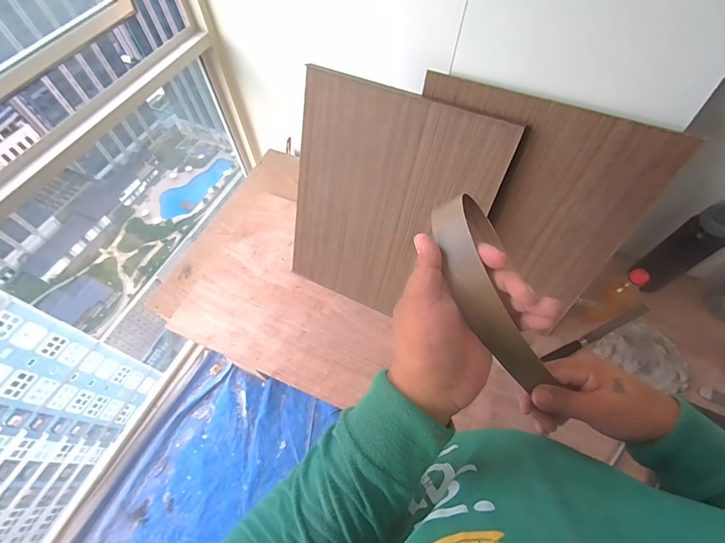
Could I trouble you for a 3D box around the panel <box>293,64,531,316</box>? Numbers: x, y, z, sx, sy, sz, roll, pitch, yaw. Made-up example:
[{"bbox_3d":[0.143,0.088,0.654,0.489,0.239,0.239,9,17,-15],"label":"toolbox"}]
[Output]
[{"bbox_3d":[0.033,-0.114,0.737,0.383,0.460,0.016,24,40,13],"label":"panel"}]

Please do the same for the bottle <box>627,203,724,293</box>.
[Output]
[{"bbox_3d":[0.689,-0.047,0.774,0.063,0.237,0.076,-22,62,-11],"label":"bottle"}]

